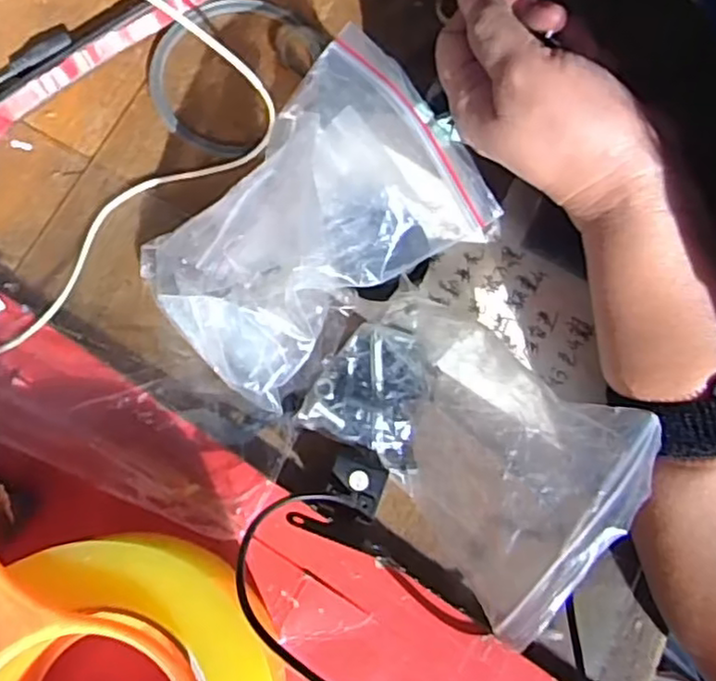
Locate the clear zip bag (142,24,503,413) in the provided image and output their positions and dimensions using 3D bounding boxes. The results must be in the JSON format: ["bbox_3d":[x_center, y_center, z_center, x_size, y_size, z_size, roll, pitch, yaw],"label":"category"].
[{"bbox_3d":[-0.024,-0.048,0.297,0.130,0.055,0.103,-34,78,-9],"label":"clear zip bag"}]

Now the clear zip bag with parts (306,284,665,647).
[{"bbox_3d":[0.041,0.032,0.271,0.089,0.057,0.127,-43,80,-11],"label":"clear zip bag with parts"}]

